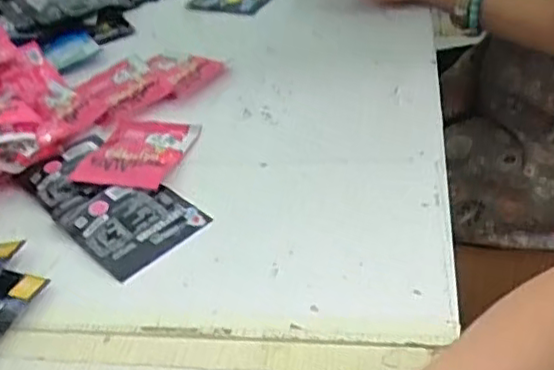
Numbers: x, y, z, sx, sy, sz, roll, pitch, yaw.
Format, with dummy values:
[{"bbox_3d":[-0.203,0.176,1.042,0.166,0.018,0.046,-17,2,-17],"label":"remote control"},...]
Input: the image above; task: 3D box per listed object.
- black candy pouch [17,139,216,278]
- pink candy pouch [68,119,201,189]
[{"bbox_3d":[-0.146,0.010,0.551,0.086,0.008,0.185,-34,46,-30],"label":"black candy pouch"},{"bbox_3d":[-0.130,-0.032,0.599,0.086,0.008,0.105,5,40,15],"label":"pink candy pouch"}]

